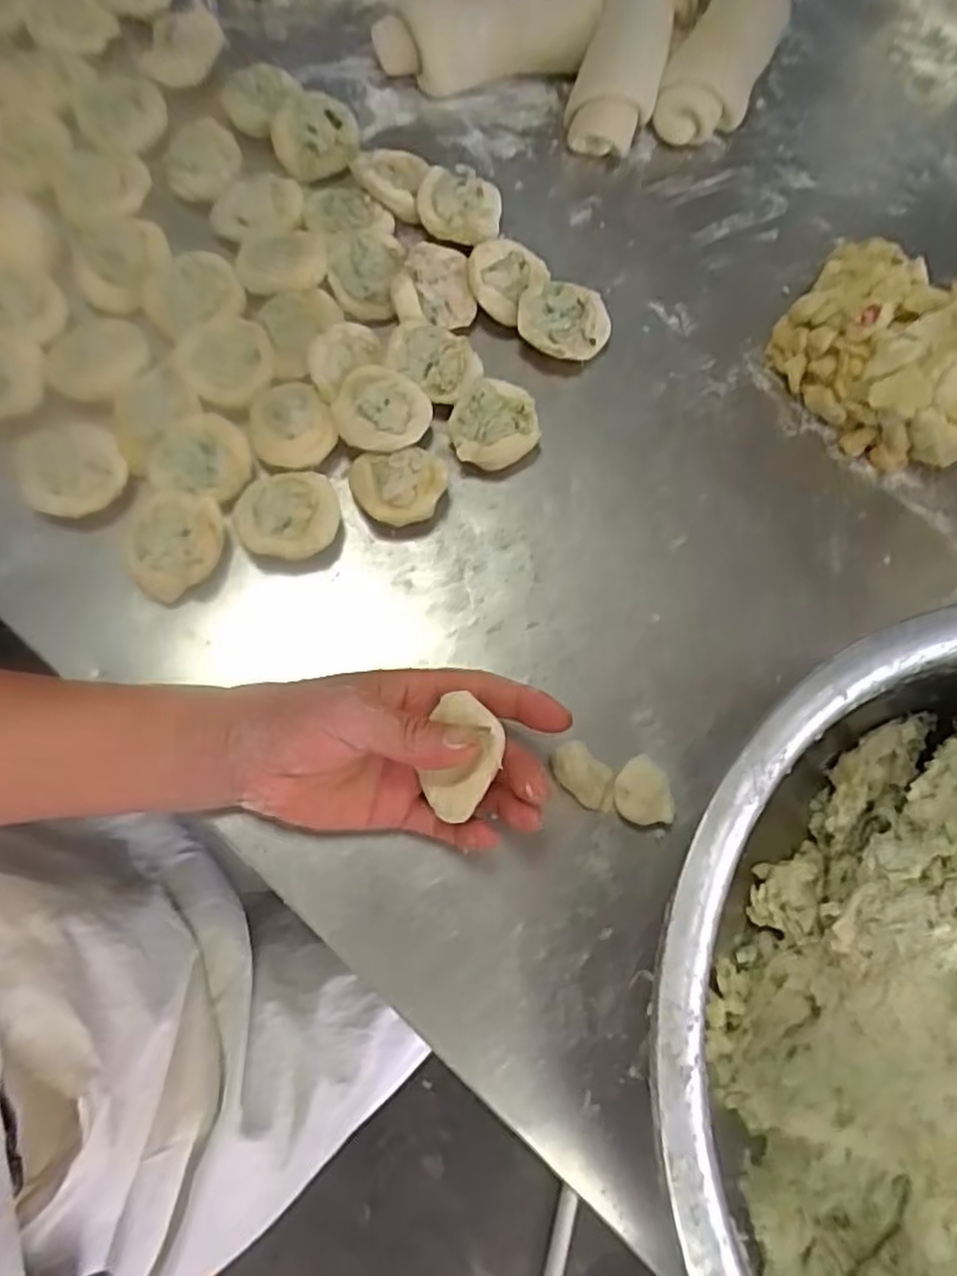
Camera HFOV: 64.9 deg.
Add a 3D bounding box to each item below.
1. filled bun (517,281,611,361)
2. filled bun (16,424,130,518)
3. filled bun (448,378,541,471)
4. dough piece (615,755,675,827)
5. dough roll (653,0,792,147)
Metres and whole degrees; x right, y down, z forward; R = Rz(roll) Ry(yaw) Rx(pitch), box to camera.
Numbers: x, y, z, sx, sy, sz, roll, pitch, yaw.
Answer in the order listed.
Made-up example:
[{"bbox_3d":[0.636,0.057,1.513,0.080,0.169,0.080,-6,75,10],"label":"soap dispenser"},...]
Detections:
[{"bbox_3d":[0.056,-0.204,0.488,0.057,0.028,0.043,20,74,4],"label":"filled bun"},{"bbox_3d":[-0.227,-0.095,0.421,0.054,0.015,0.049,-20,75,-8],"label":"filled bun"},{"bbox_3d":[0.010,-0.131,0.464,0.053,0.024,0.047,-12,75,-6],"label":"filled bun"},{"bbox_3d":[0.089,0.084,0.414,0.030,0.014,0.036,-6,74,-4],"label":"dough piece"},{"bbox_3d":[0.178,-0.418,0.536,0.056,0.051,0.155,24,74,5],"label":"dough roll"}]

